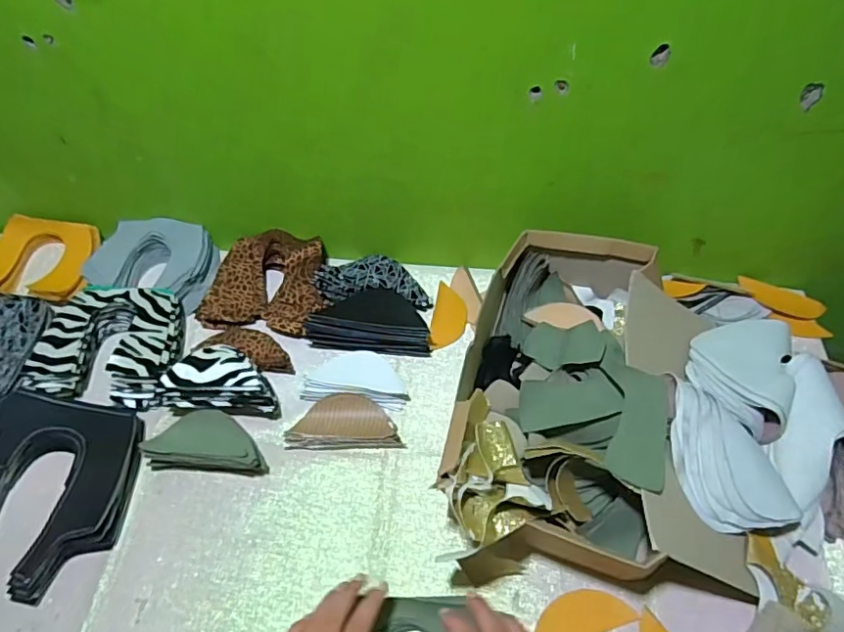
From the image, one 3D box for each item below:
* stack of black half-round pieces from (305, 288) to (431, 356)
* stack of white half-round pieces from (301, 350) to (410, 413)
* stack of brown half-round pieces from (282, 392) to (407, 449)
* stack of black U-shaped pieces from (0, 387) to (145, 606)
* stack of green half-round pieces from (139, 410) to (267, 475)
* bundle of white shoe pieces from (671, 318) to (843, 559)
[{"bbox_3d":[-0.064,0.001,0.682,0.151,0.039,0.086,4,54,3],"label":"stack of black half-round pieces"},{"bbox_3d":[-0.075,0.072,0.641,0.118,0.021,0.063,6,53,4],"label":"stack of white half-round pieces"},{"bbox_3d":[-0.086,0.118,0.611,0.121,0.028,0.057,0,53,-1],"label":"stack of brown half-round pieces"},{"bbox_3d":[-0.394,0.174,0.556,0.182,0.032,0.184,6,54,4],"label":"stack of black U-shaped pieces"},{"bbox_3d":[-0.228,0.138,0.586,0.120,0.051,0.060,0,53,0],"label":"stack of green half-round pieces"},{"bbox_3d":[0.339,0.095,0.573,0.172,0.081,0.266,12,54,8],"label":"bundle of white shoe pieces"}]

